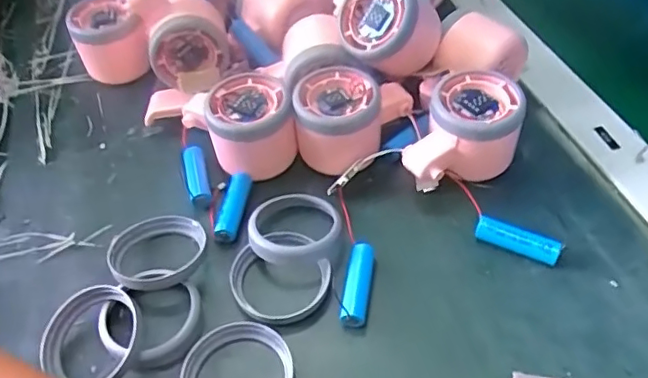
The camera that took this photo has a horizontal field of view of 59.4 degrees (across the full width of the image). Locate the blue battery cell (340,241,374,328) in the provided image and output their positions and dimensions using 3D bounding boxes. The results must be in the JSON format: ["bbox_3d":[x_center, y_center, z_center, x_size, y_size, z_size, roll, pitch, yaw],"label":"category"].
[{"bbox_3d":[0.020,0.055,0.331,0.014,0.013,0.050,5,50,10],"label":"blue battery cell"}]

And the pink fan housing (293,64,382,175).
[{"bbox_3d":[0.010,-0.040,0.384,0.056,0.053,0.066,-2,49,4],"label":"pink fan housing"}]

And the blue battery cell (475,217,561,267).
[{"bbox_3d":[0.116,0.032,0.341,0.048,0.014,0.012,22,55,23],"label":"blue battery cell"}]

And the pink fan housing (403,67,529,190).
[{"bbox_3d":[0.088,-0.037,0.374,0.084,0.051,0.058,-19,50,-10],"label":"pink fan housing"}]

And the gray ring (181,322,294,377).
[{"bbox_3d":[-0.046,0.100,0.302,0.058,0.012,0.057,-3,49,4],"label":"gray ring"}]

